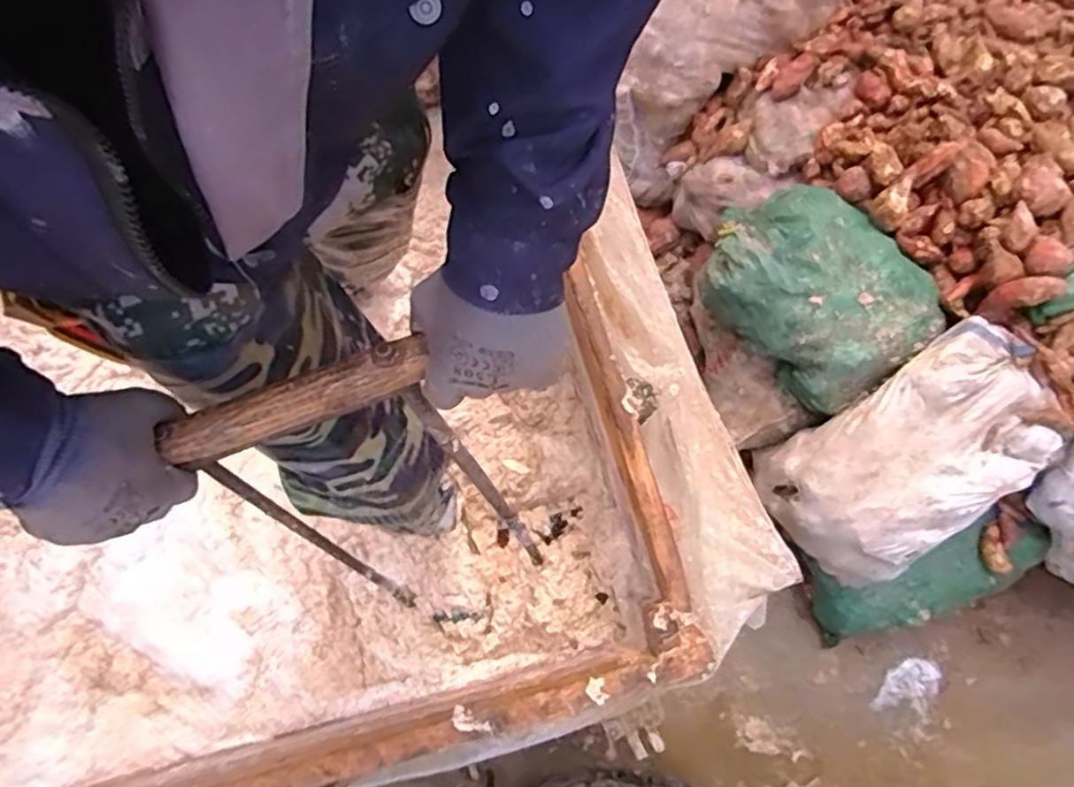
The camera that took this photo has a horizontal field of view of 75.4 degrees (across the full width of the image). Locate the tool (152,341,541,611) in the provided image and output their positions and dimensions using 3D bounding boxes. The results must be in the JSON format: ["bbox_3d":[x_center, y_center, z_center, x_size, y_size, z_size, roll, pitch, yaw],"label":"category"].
[{"bbox_3d":[-0.126,0.122,0.720,0.212,0.590,0.038,-13,64,-3],"label":"tool"}]

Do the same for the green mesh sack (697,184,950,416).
[{"bbox_3d":[0.687,-0.268,1.751,0.412,0.225,0.564,-42,81,-9],"label":"green mesh sack"}]

